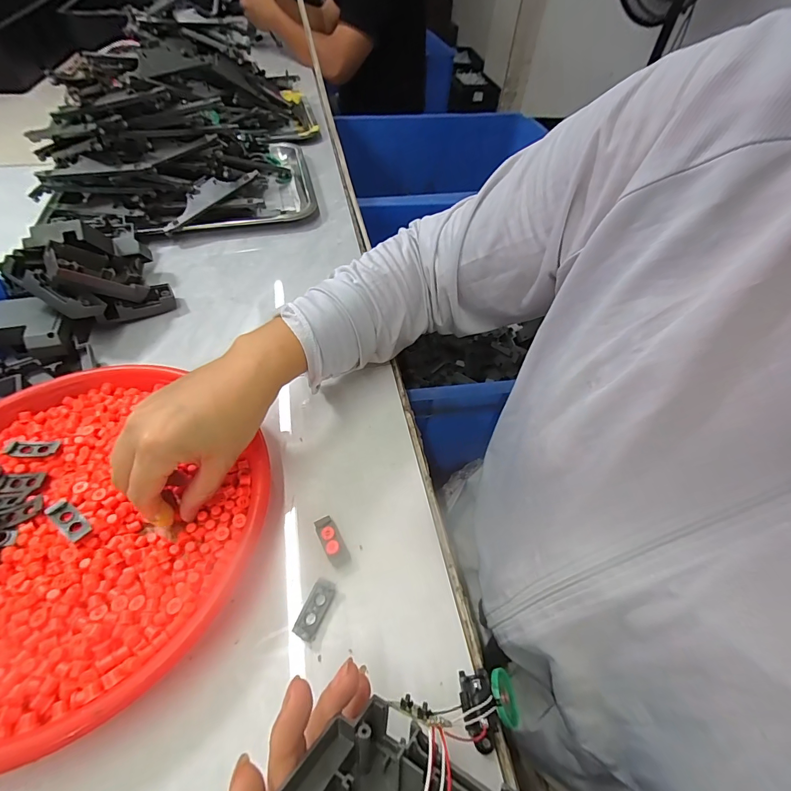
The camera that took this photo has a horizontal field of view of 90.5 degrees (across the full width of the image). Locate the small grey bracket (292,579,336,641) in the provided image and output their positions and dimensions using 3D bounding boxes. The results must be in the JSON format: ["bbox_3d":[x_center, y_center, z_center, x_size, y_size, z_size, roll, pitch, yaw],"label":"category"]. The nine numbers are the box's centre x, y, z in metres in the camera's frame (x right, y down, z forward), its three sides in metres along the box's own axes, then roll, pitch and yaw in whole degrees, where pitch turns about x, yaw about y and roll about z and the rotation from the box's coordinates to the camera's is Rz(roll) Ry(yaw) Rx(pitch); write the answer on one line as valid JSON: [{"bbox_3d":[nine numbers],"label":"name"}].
[{"bbox_3d":[-0.052,0.137,0.251,0.014,0.007,0.033,19,53,12],"label":"small grey bracket"}]

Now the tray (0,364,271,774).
[{"bbox_3d":[-0.218,0.083,0.267,0.242,0.034,0.251,2,51,-2],"label":"tray"}]

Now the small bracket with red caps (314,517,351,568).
[{"bbox_3d":[-0.045,0.102,0.277,0.013,0.010,0.036,-24,56,-20],"label":"small bracket with red caps"}]

